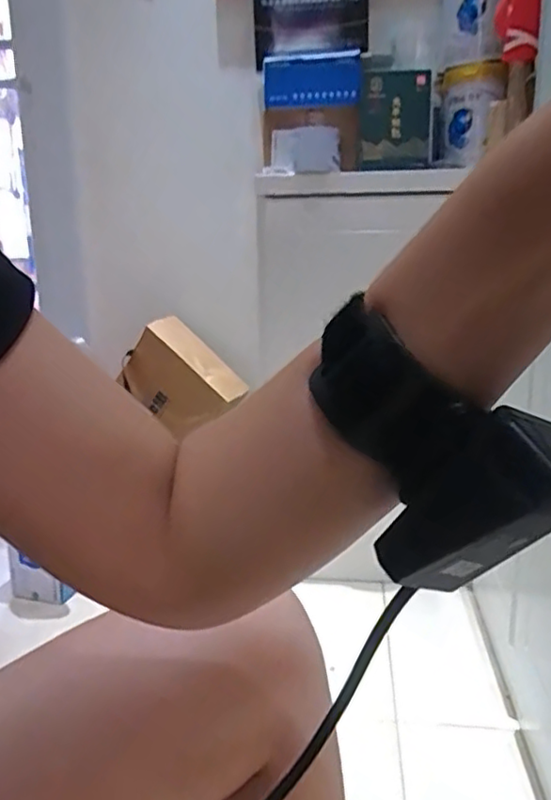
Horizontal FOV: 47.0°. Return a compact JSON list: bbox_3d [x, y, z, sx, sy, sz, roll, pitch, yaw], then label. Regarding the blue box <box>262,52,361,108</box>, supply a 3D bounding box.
[{"bbox_3d":[0.070,-0.622,1.234,0.204,0.108,0.016,10,0,24],"label":"blue box"}]

